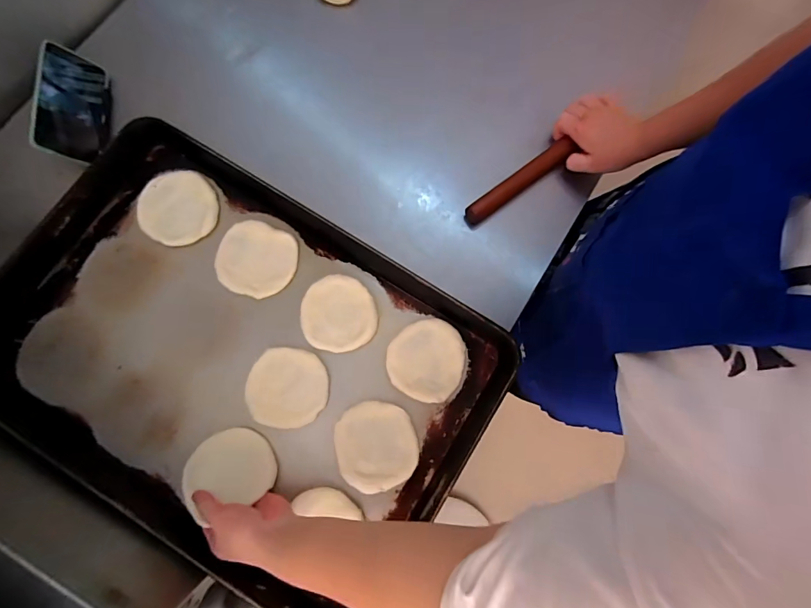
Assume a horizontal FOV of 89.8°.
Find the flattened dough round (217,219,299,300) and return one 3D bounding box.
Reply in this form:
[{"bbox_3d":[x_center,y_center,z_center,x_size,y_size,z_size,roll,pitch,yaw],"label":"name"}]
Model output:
[{"bbox_3d":[-0.198,-0.060,0.544,0.101,0.010,0.097,0,76,1],"label":"flattened dough round"}]

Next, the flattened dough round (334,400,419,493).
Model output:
[{"bbox_3d":[-0.035,0.174,0.502,0.096,0.009,0.102,0,76,1],"label":"flattened dough round"}]

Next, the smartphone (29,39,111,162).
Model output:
[{"bbox_3d":[-0.467,-0.281,0.575,0.013,0.086,0.161,-13,76,33],"label":"smartphone"}]

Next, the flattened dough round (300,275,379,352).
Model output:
[{"bbox_3d":[-0.088,0.012,0.534,0.095,0.010,0.096,0,76,1],"label":"flattened dough round"}]

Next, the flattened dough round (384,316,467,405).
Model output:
[{"bbox_3d":[0.028,0.070,0.525,0.095,0.011,0.100,0,76,1],"label":"flattened dough round"}]

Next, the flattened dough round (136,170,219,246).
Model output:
[{"bbox_3d":[-0.308,-0.133,0.554,0.098,0.014,0.102,0,76,1],"label":"flattened dough round"}]

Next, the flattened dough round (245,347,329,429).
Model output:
[{"bbox_3d":[-0.149,0.106,0.516,0.099,0.005,0.095,0,76,1],"label":"flattened dough round"}]

